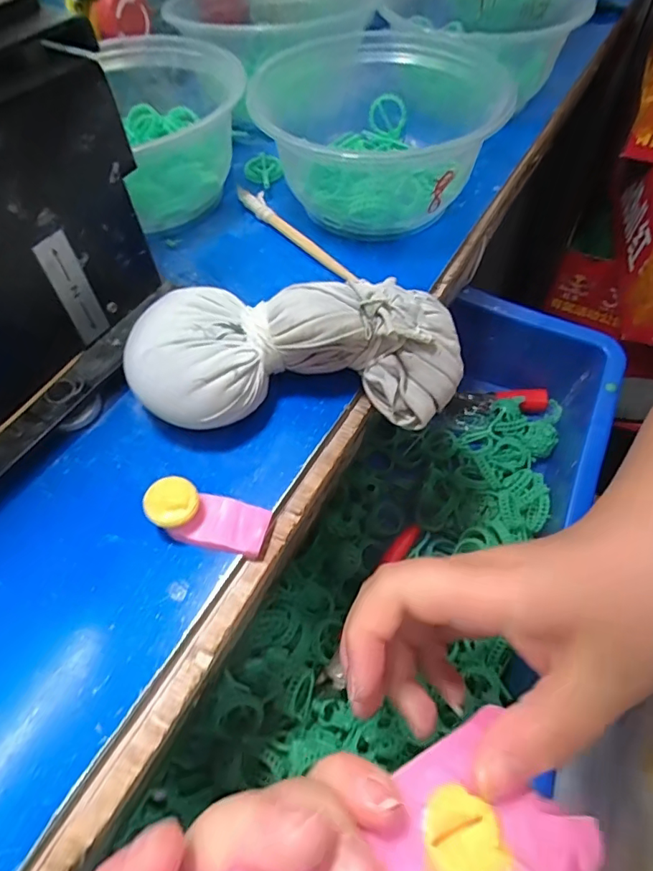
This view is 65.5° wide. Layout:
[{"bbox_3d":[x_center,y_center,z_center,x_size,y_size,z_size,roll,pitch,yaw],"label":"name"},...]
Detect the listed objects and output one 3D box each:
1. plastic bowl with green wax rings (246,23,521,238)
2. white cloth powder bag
[{"bbox_3d":[0.032,-0.175,0.291,0.120,0.062,0.120,-1,57,1],"label":"plastic bowl with green wax rings"},{"bbox_3d":[-0.011,-0.037,0.217,0.138,0.043,0.064,-8,57,-4],"label":"white cloth powder bag"}]

